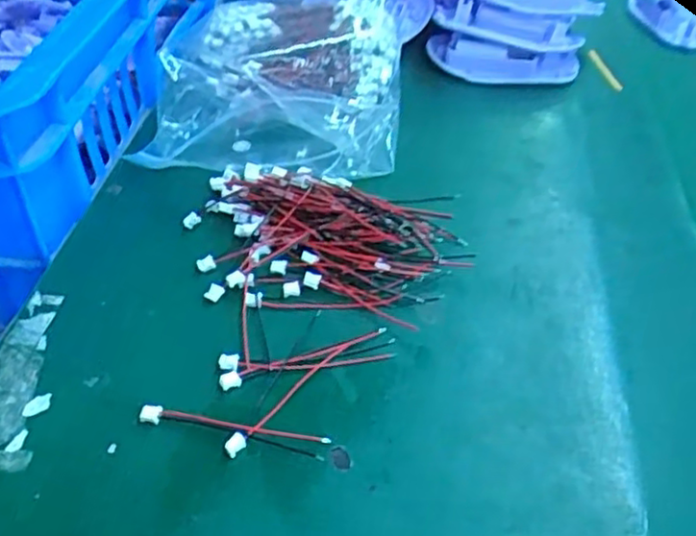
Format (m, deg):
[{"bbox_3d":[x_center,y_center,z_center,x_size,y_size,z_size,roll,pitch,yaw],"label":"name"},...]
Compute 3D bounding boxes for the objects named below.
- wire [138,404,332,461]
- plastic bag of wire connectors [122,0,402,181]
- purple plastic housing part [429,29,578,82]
[{"bbox_3d":[-0.042,0.059,0.252,0.071,0.005,0.008,9,44,9],"label":"wire"},{"bbox_3d":[-0.038,-0.114,0.402,0.132,0.036,0.165,4,44,4],"label":"plastic bag of wire connectors"},{"bbox_3d":[0.101,-0.136,0.452,0.096,0.025,0.032,9,44,9],"label":"purple plastic housing part"}]

